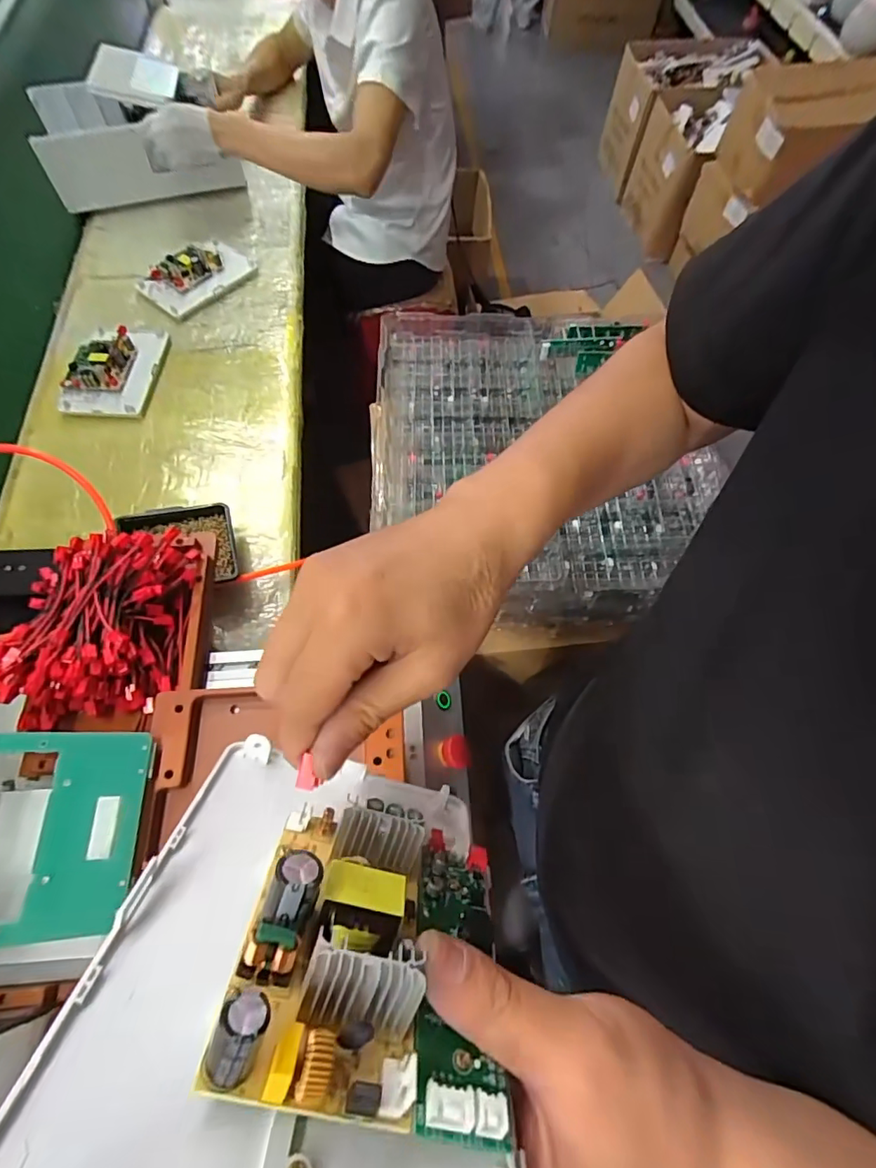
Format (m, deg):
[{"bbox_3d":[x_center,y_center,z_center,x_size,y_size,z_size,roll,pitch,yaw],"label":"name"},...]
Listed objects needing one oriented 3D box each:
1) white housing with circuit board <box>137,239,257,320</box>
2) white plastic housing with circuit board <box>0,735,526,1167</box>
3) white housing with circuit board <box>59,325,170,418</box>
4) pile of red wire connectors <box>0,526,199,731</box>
[{"bbox_3d":[-0.427,-0.553,0.911,0.187,0.034,0.119,-40,71,-19],"label":"white housing with circuit board"},{"bbox_3d":[-0.040,0.115,0.178,0.128,0.181,0.037,13,108,-4],"label":"white plastic housing with circuit board"},{"bbox_3d":[-0.510,-0.342,0.803,0.127,0.035,0.172,2,64,-1],"label":"white housing with circuit board"},{"bbox_3d":[-0.300,0.035,0.462,0.125,0.060,0.178,2,64,-1],"label":"pile of red wire connectors"}]

